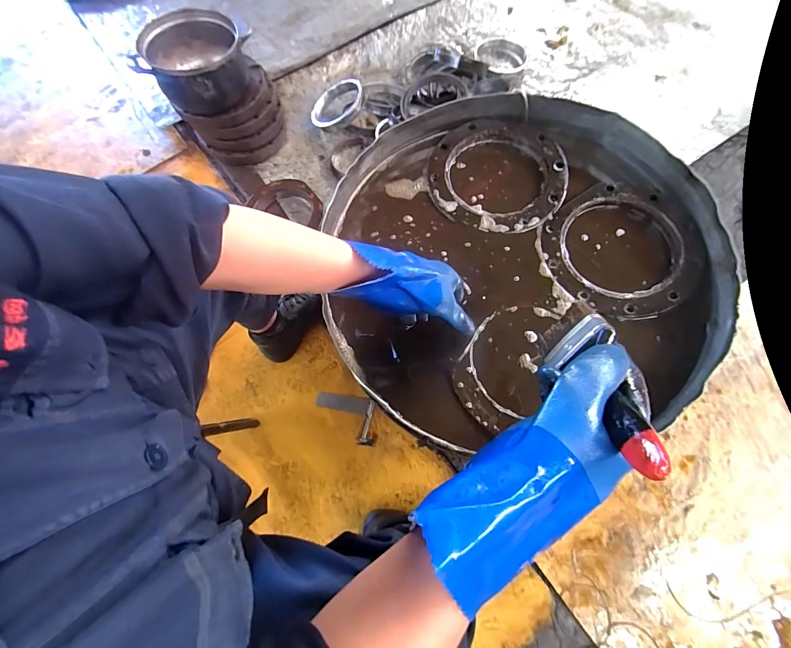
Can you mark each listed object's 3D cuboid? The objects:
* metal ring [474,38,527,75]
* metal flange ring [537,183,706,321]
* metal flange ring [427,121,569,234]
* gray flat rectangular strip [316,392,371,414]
[{"bbox_3d":[0.331,-0.855,1.123,0.150,0.031,0.147,-1,70,2],"label":"metal ring"},{"bbox_3d":[0.339,-0.112,0.526,0.216,0.022,0.212,-1,70,2],"label":"metal flange ring"},{"bbox_3d":[0.168,-0.250,0.584,0.219,0.026,0.212,-1,70,2],"label":"metal flange ring"},{"bbox_3d":[-0.123,0.185,0.830,0.127,0.004,0.035,6,72,11],"label":"gray flat rectangular strip"}]

